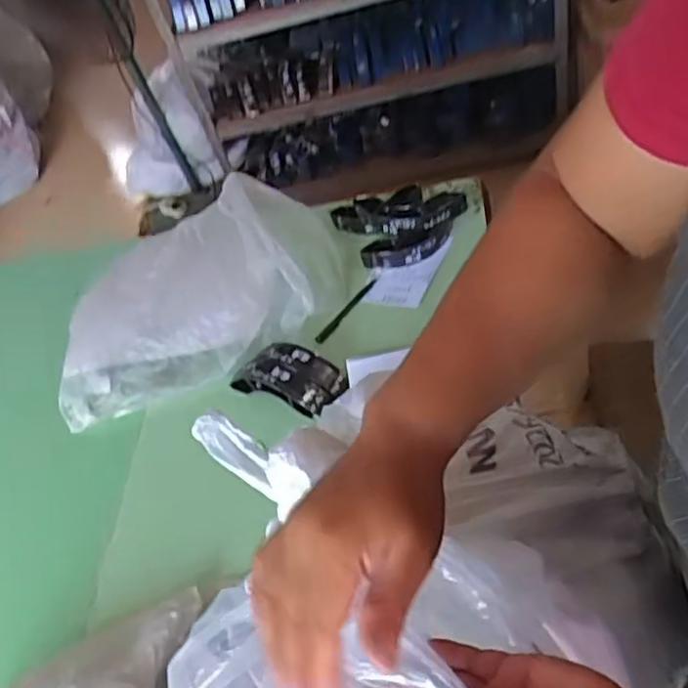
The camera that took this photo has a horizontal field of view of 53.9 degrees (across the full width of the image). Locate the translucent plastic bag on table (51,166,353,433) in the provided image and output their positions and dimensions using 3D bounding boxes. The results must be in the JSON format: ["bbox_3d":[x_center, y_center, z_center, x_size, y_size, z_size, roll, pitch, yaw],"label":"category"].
[{"bbox_3d":[-0.230,-0.083,1.052,0.484,0.162,0.296,-21,50,-11],"label":"translucent plastic bag on table"}]

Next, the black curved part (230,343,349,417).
[{"bbox_3d":[-0.078,0.041,0.951,0.162,0.052,0.083,20,54,22],"label":"black curved part"}]

